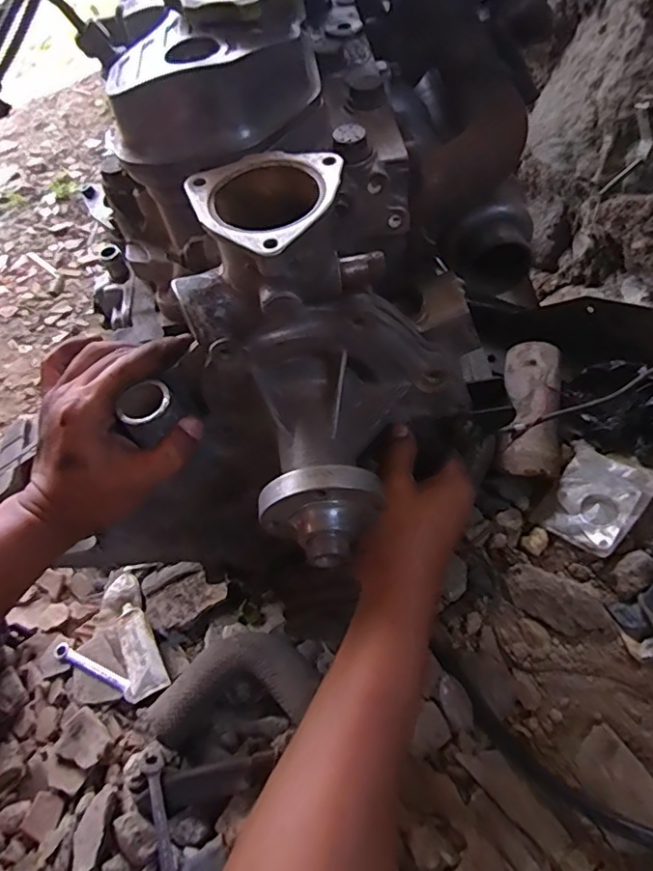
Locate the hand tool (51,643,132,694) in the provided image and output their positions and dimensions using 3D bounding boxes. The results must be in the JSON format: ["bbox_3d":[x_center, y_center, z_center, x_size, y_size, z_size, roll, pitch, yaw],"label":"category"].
[{"bbox_3d":[-0.299,0.295,0.694,0.128,0.016,0.020,18,51,22],"label":"hand tool"}]

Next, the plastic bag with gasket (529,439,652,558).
[{"bbox_3d":[0.364,0.085,0.742,0.117,0.020,0.145,29,72,40],"label":"plastic bag with gasket"}]

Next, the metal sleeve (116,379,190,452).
[{"bbox_3d":[-0.105,-0.014,0.325,0.028,0.019,0.033,32,58,31],"label":"metal sleeve"}]

